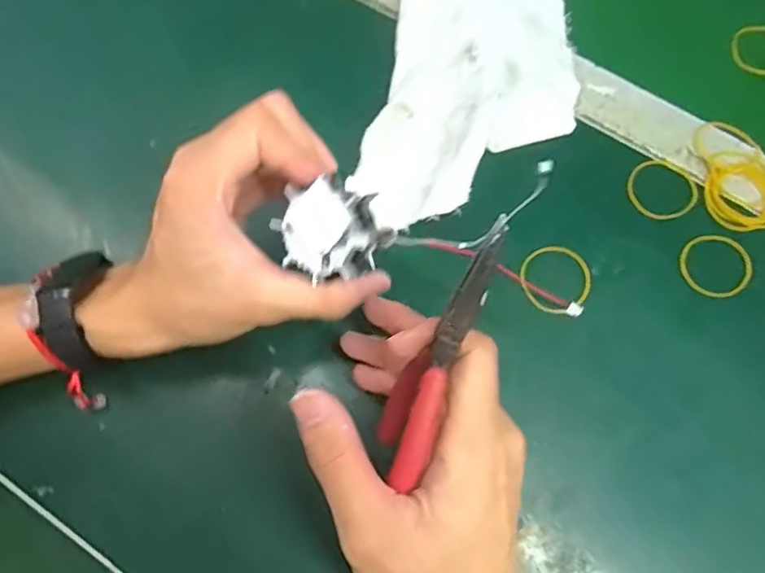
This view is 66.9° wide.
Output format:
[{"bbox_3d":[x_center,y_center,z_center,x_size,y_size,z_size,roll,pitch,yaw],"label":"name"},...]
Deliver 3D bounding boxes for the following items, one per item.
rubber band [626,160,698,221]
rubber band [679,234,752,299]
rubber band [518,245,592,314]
[{"bbox_3d":[0.166,-0.058,0.345,0.040,0.004,0.039,1,70,-2],"label":"rubber band"},{"bbox_3d":[0.190,-0.012,0.331,0.036,0.004,0.037,-2,75,8],"label":"rubber band"},{"bbox_3d":[0.099,-0.006,0.327,0.034,0.006,0.037,1,70,-2],"label":"rubber band"}]

